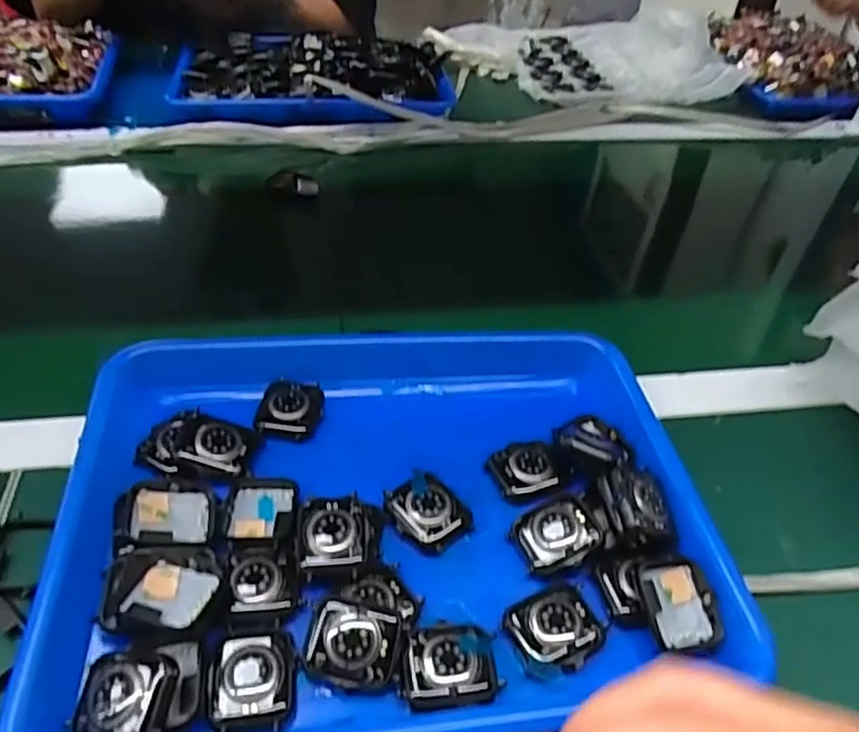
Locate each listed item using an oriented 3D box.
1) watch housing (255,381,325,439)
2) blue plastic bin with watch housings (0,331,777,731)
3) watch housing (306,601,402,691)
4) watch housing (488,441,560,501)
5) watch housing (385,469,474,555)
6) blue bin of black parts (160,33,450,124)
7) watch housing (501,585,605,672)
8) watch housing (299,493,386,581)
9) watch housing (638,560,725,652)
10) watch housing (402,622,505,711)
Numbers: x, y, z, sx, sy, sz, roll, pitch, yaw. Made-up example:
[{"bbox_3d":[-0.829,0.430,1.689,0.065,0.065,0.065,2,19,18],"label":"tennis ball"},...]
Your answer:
[{"bbox_3d":[-0.085,0.025,0.409,0.036,0.007,0.042,4,42,-1],"label":"watch housing"},{"bbox_3d":[-0.021,0.072,0.374,0.327,0.041,0.263,-3,43,-9],"label":"blue plastic bin with watch housings"},{"bbox_3d":[-0.035,0.127,0.304,0.040,0.011,0.034,9,64,4],"label":"watch housing"},{"bbox_3d":[0.056,0.060,0.387,0.040,0.009,0.033,-11,45,-17],"label":"watch housing"},{"bbox_3d":[-0.001,0.078,0.363,0.035,0.011,0.043,-31,53,-33],"label":"watch housing"},{"bbox_3d":[-0.140,-0.371,0.825,0.319,0.045,0.263,-1,43,-7],"label":"blue bin of black parts"},{"bbox_3d":[0.060,0.125,0.320,0.041,0.007,0.038,-16,46,-22],"label":"watch housing"},{"bbox_3d":[-0.045,0.085,0.343,0.041,0.018,0.044,-3,43,-9],"label":"watch housing"},{"bbox_3d":[0.121,0.115,0.326,0.036,0.016,0.040,-4,43,-10],"label":"watch housing"},{"bbox_3d":[0.010,0.136,0.305,0.041,0.008,0.035,1,42,-5],"label":"watch housing"}]

